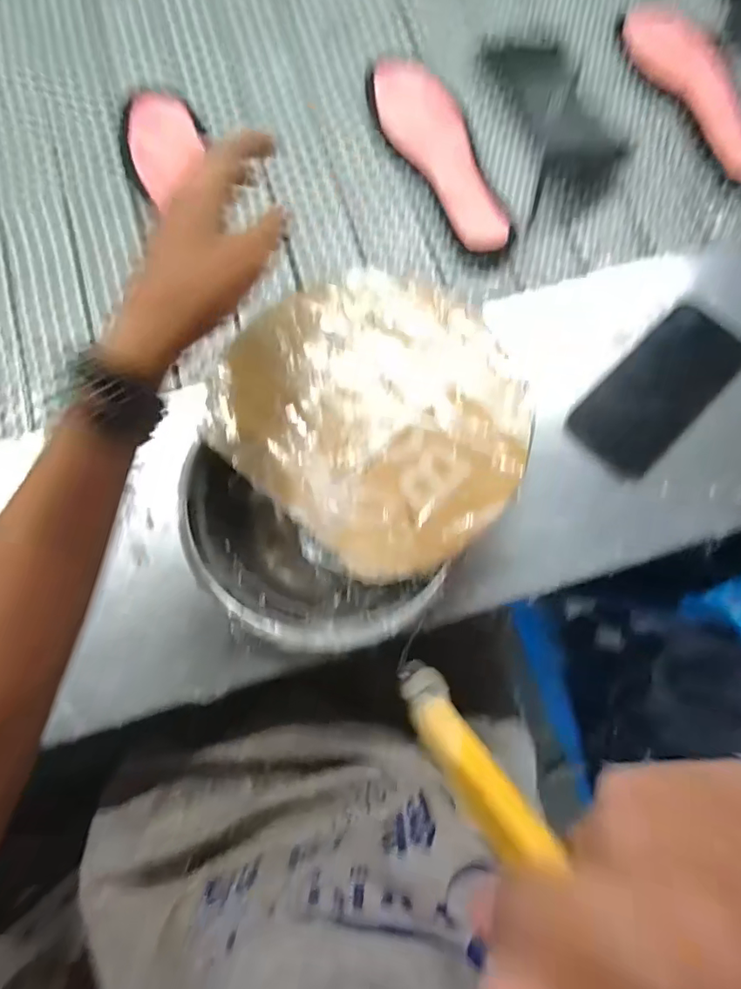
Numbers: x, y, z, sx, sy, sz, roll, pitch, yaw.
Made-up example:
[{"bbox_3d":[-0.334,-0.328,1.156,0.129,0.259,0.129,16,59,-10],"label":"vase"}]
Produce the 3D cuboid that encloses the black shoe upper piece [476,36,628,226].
[{"bbox_3d":[0.189,-0.386,0.520,0.100,0.021,0.215,-10,77,-1],"label":"black shoe upper piece"}]

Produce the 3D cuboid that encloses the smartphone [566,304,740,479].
[{"bbox_3d":[0.240,-0.086,0.432,0.153,0.015,0.076,-44,80,-8],"label":"smartphone"}]

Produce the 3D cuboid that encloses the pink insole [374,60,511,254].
[{"bbox_3d":[0.066,-0.334,0.511,0.068,0.022,0.228,-19,78,-3],"label":"pink insole"}]

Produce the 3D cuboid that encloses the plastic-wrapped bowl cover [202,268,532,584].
[{"bbox_3d":[0.005,-0.060,0.370,0.201,0.012,0.217,-42,80,-8],"label":"plastic-wrapped bowl cover"}]

